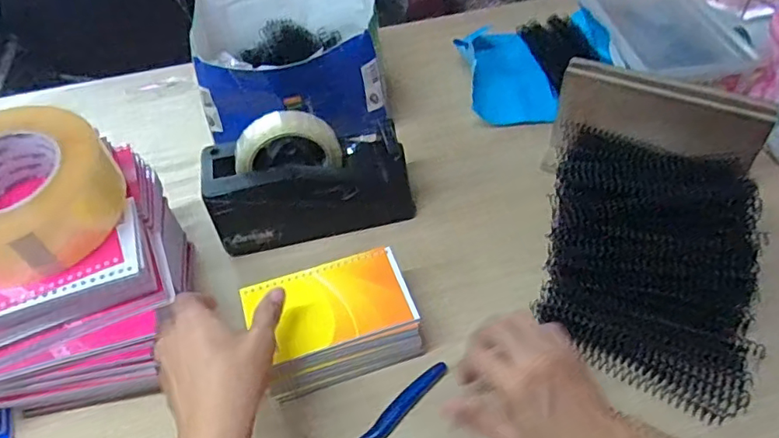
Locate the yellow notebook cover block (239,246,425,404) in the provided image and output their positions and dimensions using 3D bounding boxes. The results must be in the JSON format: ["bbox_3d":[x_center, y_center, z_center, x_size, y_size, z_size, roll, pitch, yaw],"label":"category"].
[{"bbox_3d":[-0.050,0.090,0.484,0.137,0.044,0.095,-17,48,-11],"label":"yellow notebook cover block"}]

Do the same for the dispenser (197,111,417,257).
[{"bbox_3d":[-0.084,-0.043,0.567,0.206,0.125,0.080,-12,49,-6],"label":"dispenser"}]

